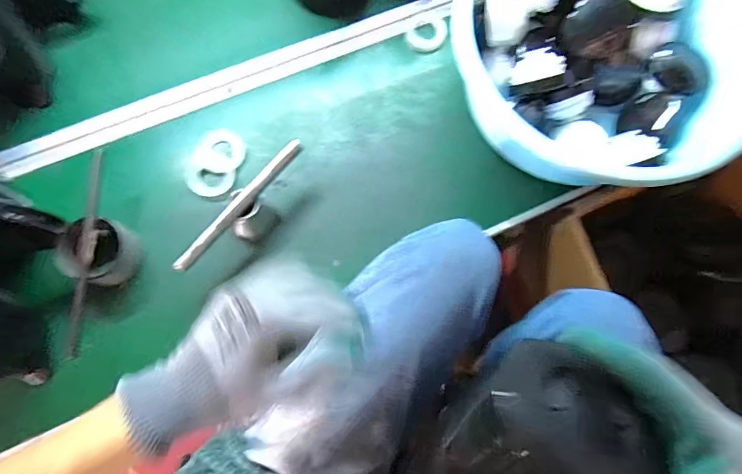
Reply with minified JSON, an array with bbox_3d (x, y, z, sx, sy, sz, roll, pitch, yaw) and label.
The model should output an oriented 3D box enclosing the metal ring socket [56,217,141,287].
[{"bbox_3d":[-0.322,0.019,0.498,0.071,0.064,0.070,0,74,-1],"label":"metal ring socket"}]

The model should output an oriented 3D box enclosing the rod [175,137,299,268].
[{"bbox_3d":[-0.155,-0.041,0.493,0.015,0.009,0.202,39,77,9],"label":"rod"}]

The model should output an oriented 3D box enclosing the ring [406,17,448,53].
[{"bbox_3d":[0.085,-0.306,0.627,0.056,0.006,0.064,28,76,7],"label":"ring"}]

